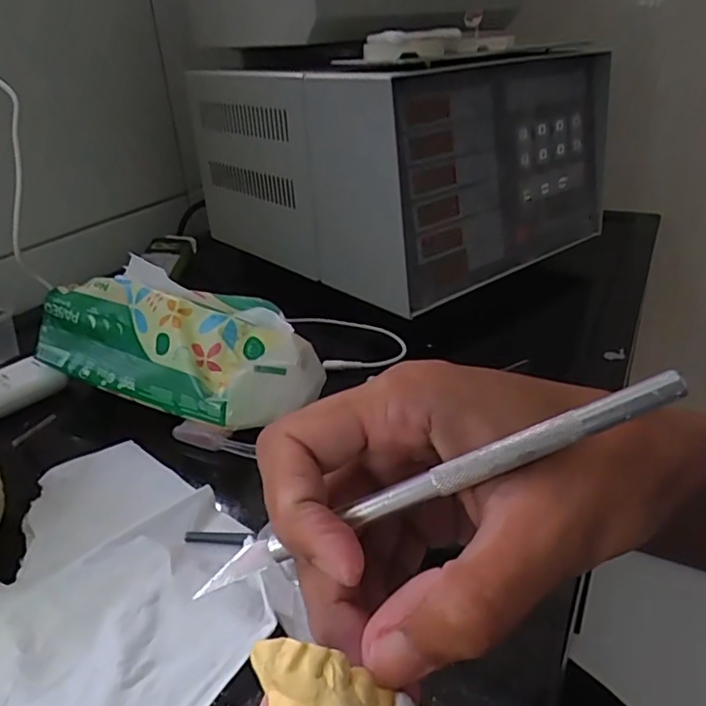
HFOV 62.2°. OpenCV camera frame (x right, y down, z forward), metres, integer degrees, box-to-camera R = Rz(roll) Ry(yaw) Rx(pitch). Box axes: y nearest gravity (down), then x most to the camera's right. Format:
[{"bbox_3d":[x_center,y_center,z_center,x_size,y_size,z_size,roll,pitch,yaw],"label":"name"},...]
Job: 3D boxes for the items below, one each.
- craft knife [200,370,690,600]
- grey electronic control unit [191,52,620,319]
[{"bbox_3d":[0.020,0.034,0.155,0.136,0.006,0.007,-24,30,6],"label":"craft knife"},{"bbox_3d":[0.052,-0.233,0.677,0.338,0.191,0.362,-23,33,-34],"label":"grey electronic control unit"}]

